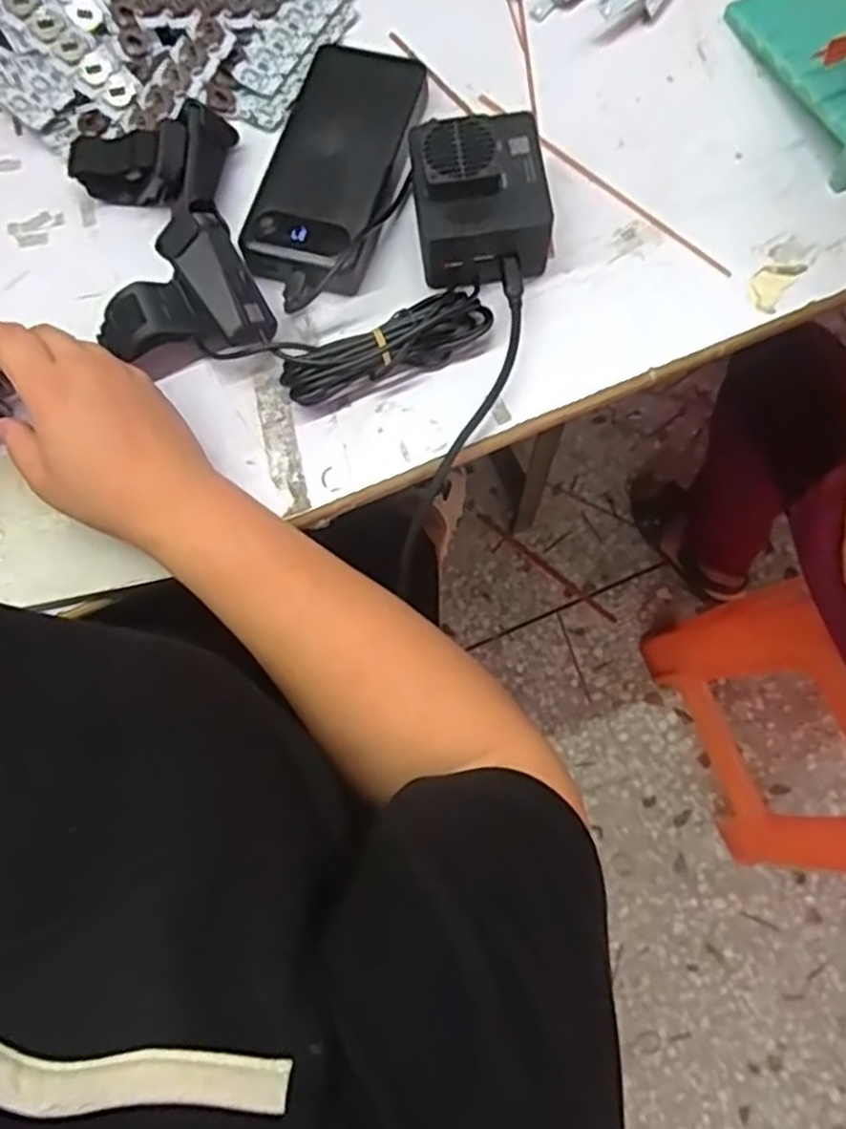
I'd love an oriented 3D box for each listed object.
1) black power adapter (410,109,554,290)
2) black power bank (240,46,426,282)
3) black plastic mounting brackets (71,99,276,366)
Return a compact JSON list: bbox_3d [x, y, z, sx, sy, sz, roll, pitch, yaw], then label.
[{"bbox_3d":[0.031,-0.206,0.411,0.076,0.052,0.080,-8,76,0],"label":"black power adapter"},{"bbox_3d":[-0.051,-0.241,0.437,0.078,0.025,0.153,16,77,6],"label":"black power bank"},{"bbox_3d":[-0.147,-0.186,0.417,0.097,0.045,0.163,-15,76,-1],"label":"black plastic mounting brackets"}]

